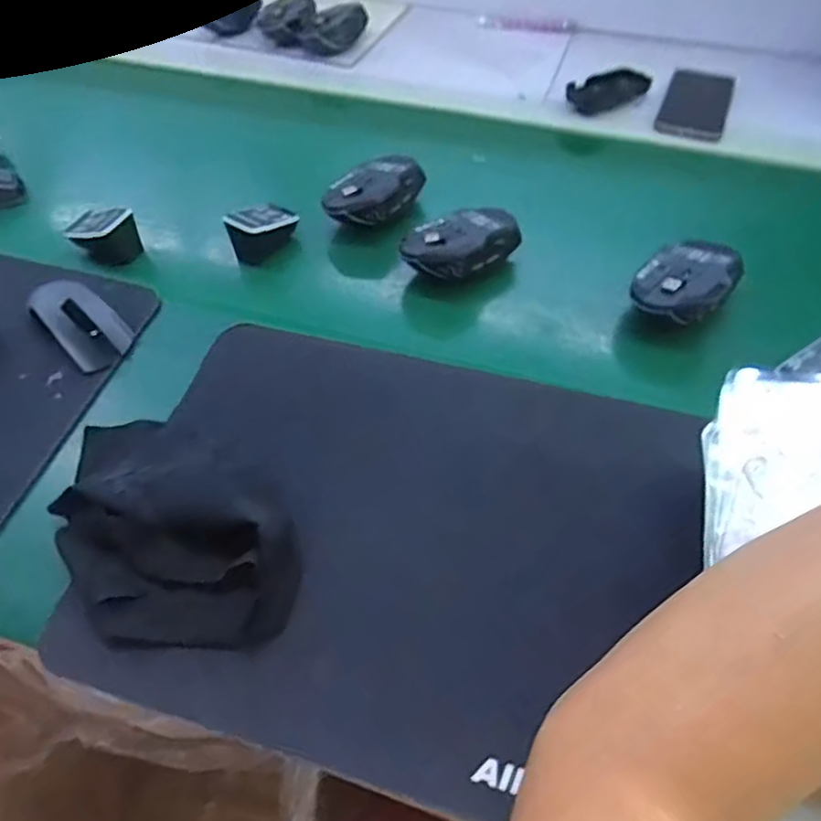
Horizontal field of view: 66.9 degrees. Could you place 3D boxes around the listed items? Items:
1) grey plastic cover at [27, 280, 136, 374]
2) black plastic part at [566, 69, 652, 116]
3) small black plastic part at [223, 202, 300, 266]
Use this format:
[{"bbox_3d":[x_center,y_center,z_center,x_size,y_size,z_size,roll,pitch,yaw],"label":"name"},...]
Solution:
[{"bbox_3d":[-0.284,-0.076,0.534,0.093,0.028,0.050,36,62,24],"label":"grey plastic cover"},{"bbox_3d":[0.245,-0.404,0.780,0.125,0.021,0.056,-35,61,-23],"label":"black plastic part"},{"bbox_3d":[-0.143,-0.176,0.603,0.047,0.030,0.070,36,61,24],"label":"small black plastic part"}]

